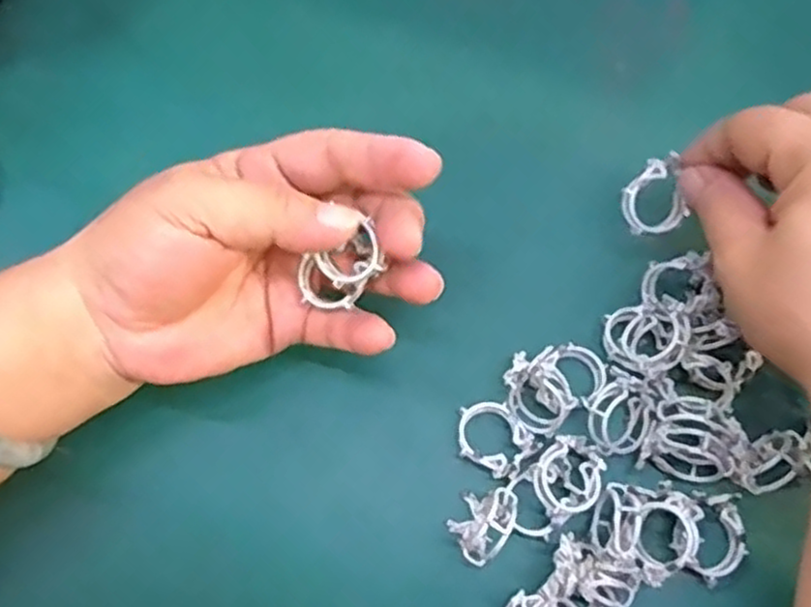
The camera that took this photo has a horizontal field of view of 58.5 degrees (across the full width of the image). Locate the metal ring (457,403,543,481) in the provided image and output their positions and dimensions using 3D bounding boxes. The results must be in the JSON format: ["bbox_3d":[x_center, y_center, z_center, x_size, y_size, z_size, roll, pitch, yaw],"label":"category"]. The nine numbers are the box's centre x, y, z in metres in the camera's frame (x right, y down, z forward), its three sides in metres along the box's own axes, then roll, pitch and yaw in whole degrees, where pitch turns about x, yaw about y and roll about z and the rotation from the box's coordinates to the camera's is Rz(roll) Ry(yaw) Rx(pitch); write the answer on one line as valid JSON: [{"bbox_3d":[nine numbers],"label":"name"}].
[{"bbox_3d":[0.034,0.053,0.284,0.031,0.010,0.024,43,78,11],"label":"metal ring"}]

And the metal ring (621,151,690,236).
[{"bbox_3d":[0.097,-0.043,0.289,0.027,0.009,0.027,-16,98,1],"label":"metal ring"}]

